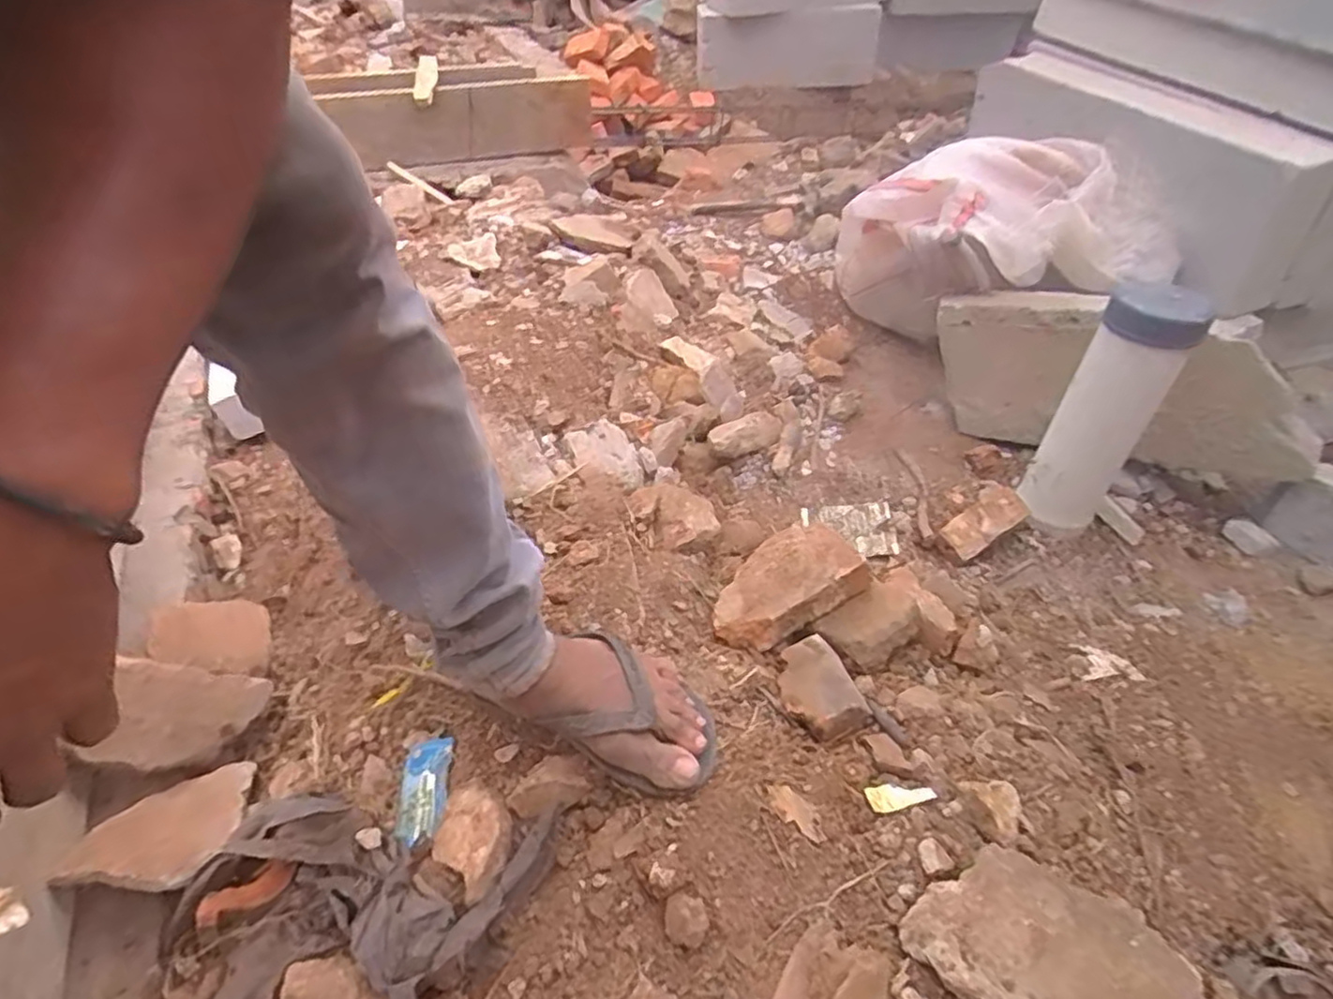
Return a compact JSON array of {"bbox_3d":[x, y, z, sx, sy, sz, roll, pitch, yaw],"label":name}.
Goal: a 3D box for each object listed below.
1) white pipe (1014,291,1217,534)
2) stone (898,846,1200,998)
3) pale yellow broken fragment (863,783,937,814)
[{"bbox_3d":[0.493,-0.094,0.801,0.093,0.298,0.088,32,51,26],"label":"white pipe"},{"bbox_3d":[0.248,0.298,0.476,0.155,0.066,0.090,14,45,10],"label":"stone"},{"bbox_3d":[0.187,0.238,0.563,0.052,0.004,0.021,-11,42,15],"label":"pale yellow broken fragment"}]

